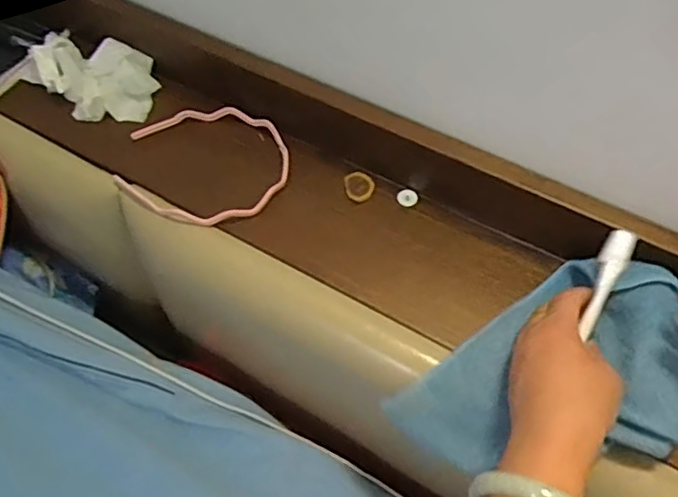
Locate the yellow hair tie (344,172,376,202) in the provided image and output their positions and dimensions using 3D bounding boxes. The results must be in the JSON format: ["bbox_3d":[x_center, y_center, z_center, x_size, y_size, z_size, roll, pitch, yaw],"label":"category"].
[{"bbox_3d":[0.018,-0.053,0.531,0.025,0.005,0.028,-12,58,-8],"label":"yellow hair tie"}]

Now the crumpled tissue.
[{"bbox_3d":[-0.238,-0.164,0.583,0.134,0.033,0.084,11,58,6],"label":"crumpled tissue"}]

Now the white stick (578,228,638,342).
[{"bbox_3d":[0.180,0.023,0.418,0.017,0.012,0.076,23,82,14],"label":"white stick"}]

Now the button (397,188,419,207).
[{"bbox_3d":[0.059,-0.043,0.527,0.018,0.005,0.017,0,57,0],"label":"button"}]

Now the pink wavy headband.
[{"bbox_3d":[-0.119,-0.077,0.541,0.145,0.011,0.124,25,61,14],"label":"pink wavy headband"}]

